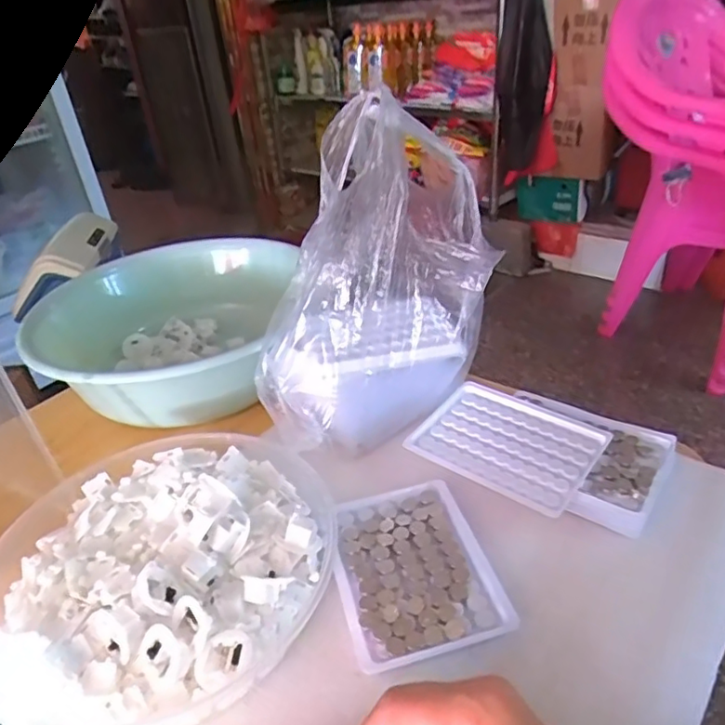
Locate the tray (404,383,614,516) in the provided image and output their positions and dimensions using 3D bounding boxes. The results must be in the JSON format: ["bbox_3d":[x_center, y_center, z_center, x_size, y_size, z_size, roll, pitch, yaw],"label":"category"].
[{"bbox_3d":[0.110,0.060,0.464,0.130,0.009,0.102,21,42,35],"label":"tray"}]

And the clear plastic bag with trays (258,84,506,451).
[{"bbox_3d":[0.001,-0.067,0.463,0.179,0.226,0.124,-13,34,-10],"label":"clear plastic bag with trays"}]

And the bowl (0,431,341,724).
[{"bbox_3d":[-0.135,0.137,0.401,0.214,0.056,0.208,-4,33,3],"label":"bowl"}]

